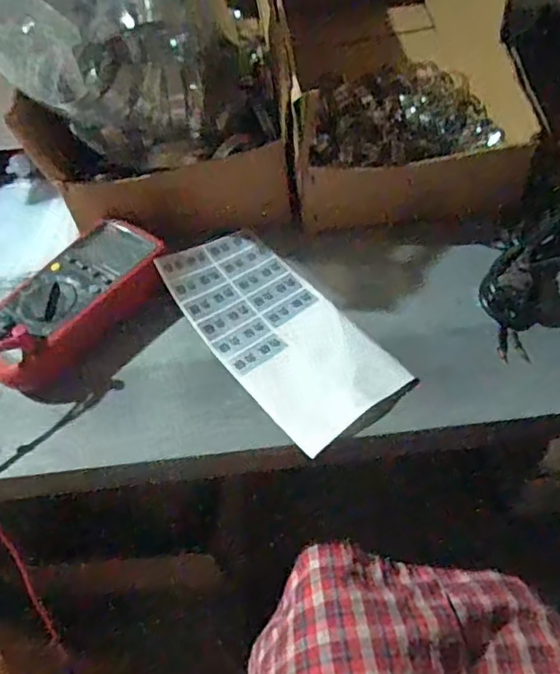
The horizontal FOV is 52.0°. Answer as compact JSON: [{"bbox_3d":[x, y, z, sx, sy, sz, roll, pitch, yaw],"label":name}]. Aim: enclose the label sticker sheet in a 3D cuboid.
[{"bbox_3d":[-0.004,-0.015,0.478,0.106,0.030,0.221,-32,54,-19],"label":"label sticker sheet"}]

